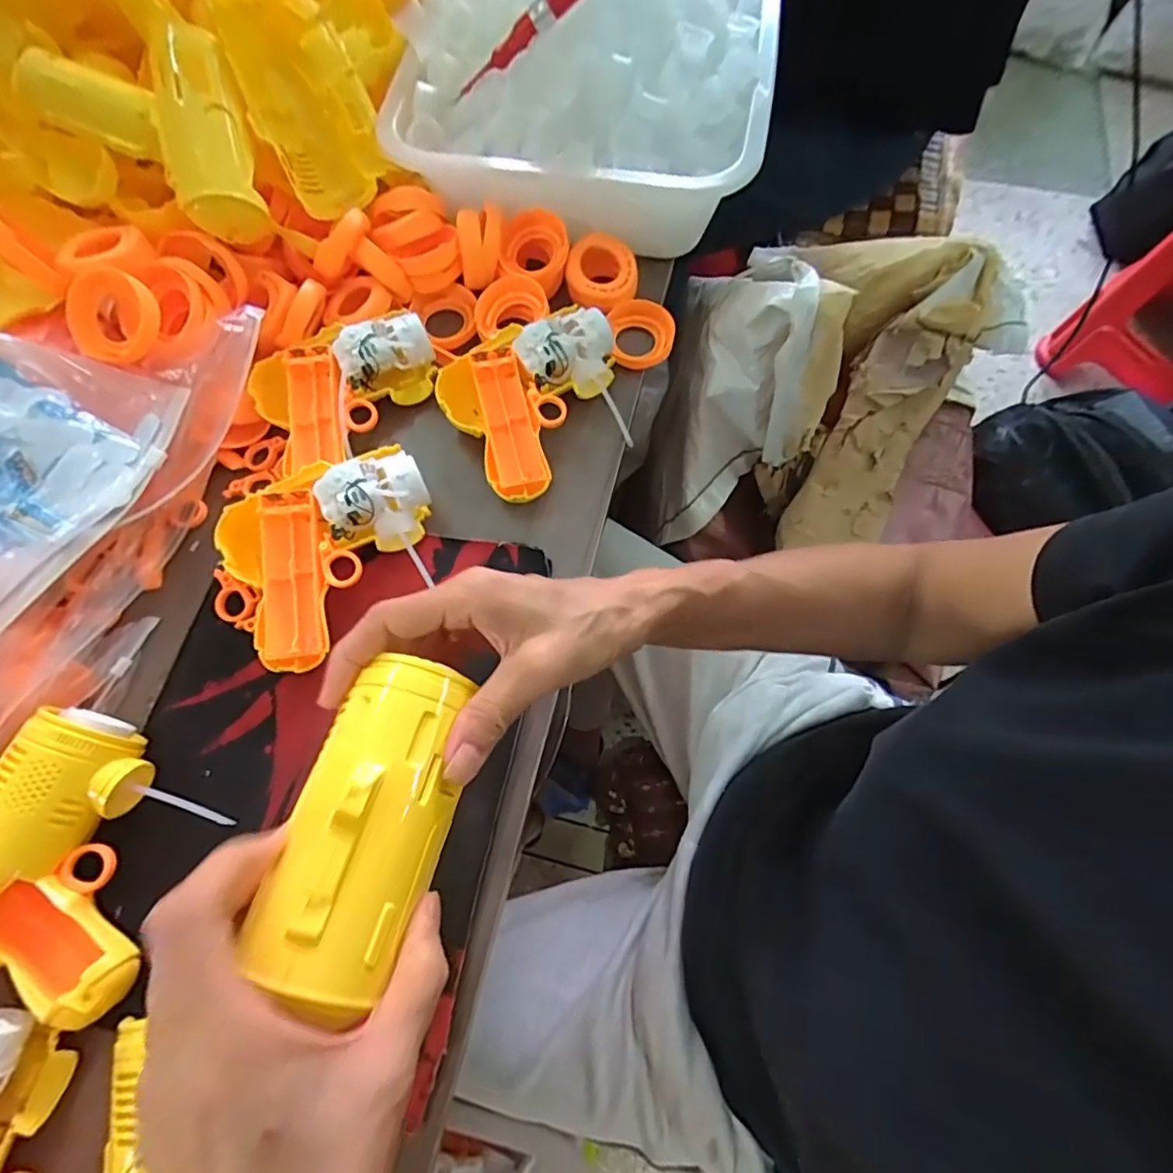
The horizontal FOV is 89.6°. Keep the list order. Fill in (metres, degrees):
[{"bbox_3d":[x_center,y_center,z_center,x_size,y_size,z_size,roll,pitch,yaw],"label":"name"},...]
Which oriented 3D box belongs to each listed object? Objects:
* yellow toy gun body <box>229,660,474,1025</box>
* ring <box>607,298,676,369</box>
[{"bbox_3d":[-0.079,0.088,0.224,0.053,0.040,0.125,9,61,4],"label":"yellow toy gun body"},{"bbox_3d":[0.044,-0.204,0.481,0.054,0.021,0.057,0,68,1],"label":"ring"}]

